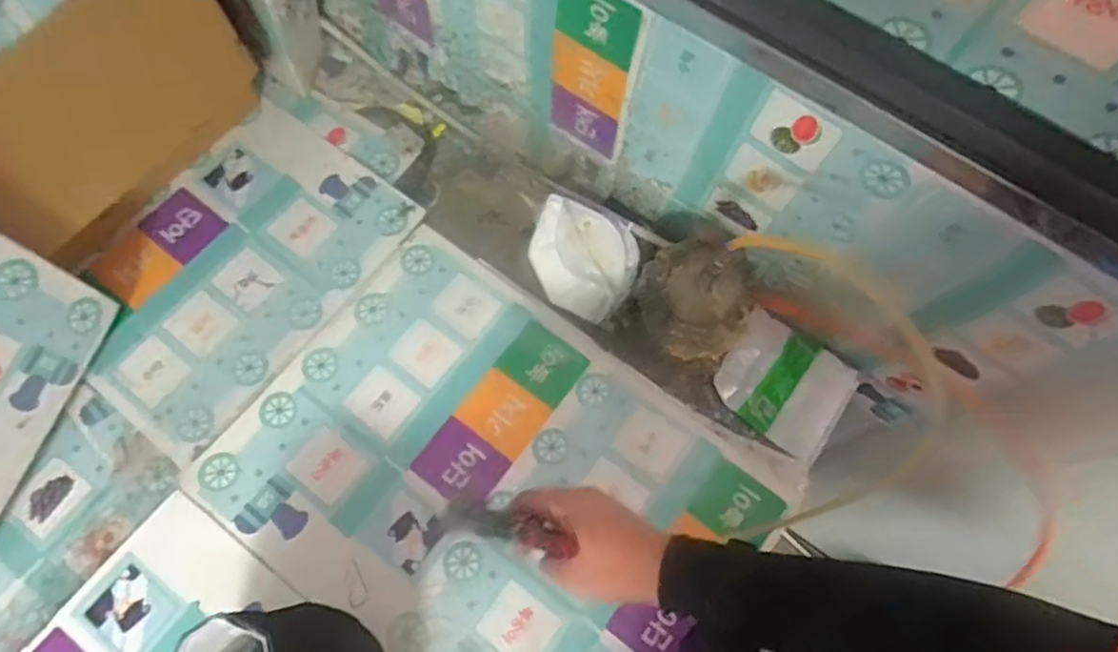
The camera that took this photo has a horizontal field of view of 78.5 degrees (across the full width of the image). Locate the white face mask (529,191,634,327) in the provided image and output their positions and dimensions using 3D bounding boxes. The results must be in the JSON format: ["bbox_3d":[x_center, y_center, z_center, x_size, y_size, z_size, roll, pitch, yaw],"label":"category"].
[{"bbox_3d":[0.027,-0.079,0.789,0.119,0.056,0.117,1,71,-2],"label":"white face mask"}]

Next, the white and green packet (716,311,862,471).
[{"bbox_3d":[0.260,0.066,0.790,0.142,0.017,0.130,39,74,11],"label":"white and green packet"}]

